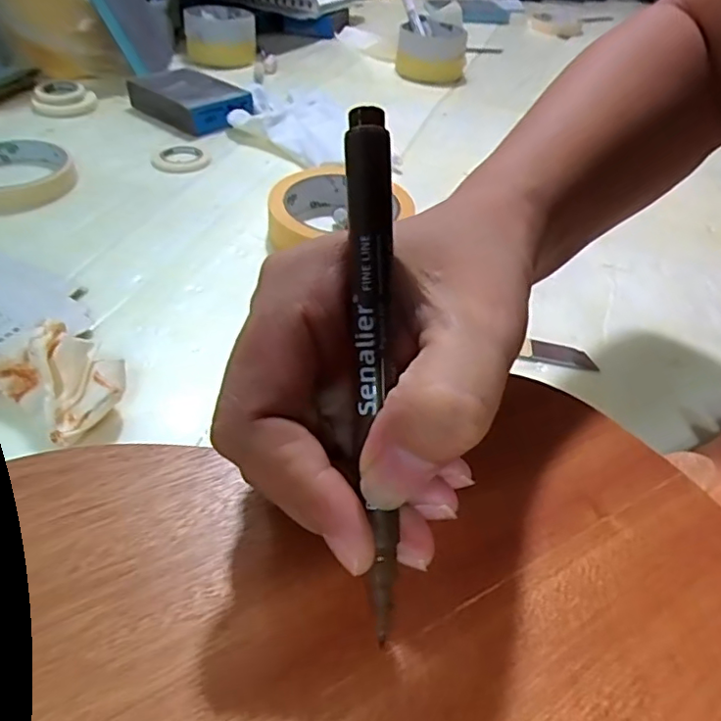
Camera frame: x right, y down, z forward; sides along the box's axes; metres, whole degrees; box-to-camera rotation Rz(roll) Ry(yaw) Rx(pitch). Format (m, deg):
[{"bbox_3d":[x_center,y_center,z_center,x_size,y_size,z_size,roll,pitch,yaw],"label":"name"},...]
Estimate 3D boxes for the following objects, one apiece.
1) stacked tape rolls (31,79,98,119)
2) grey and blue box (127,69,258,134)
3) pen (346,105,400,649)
[{"bbox_3d":[-0.280,-0.249,0.552,0.054,0.018,0.054,-18,48,-24],"label":"stacked tape rolls"},{"bbox_3d":[-0.160,-0.249,0.555,0.107,0.029,0.066,33,49,26],"label":"grey and blue box"},{"bbox_3d":[0.003,0.001,0.135,0.010,0.012,0.116,-1,85,-7],"label":"pen"}]

